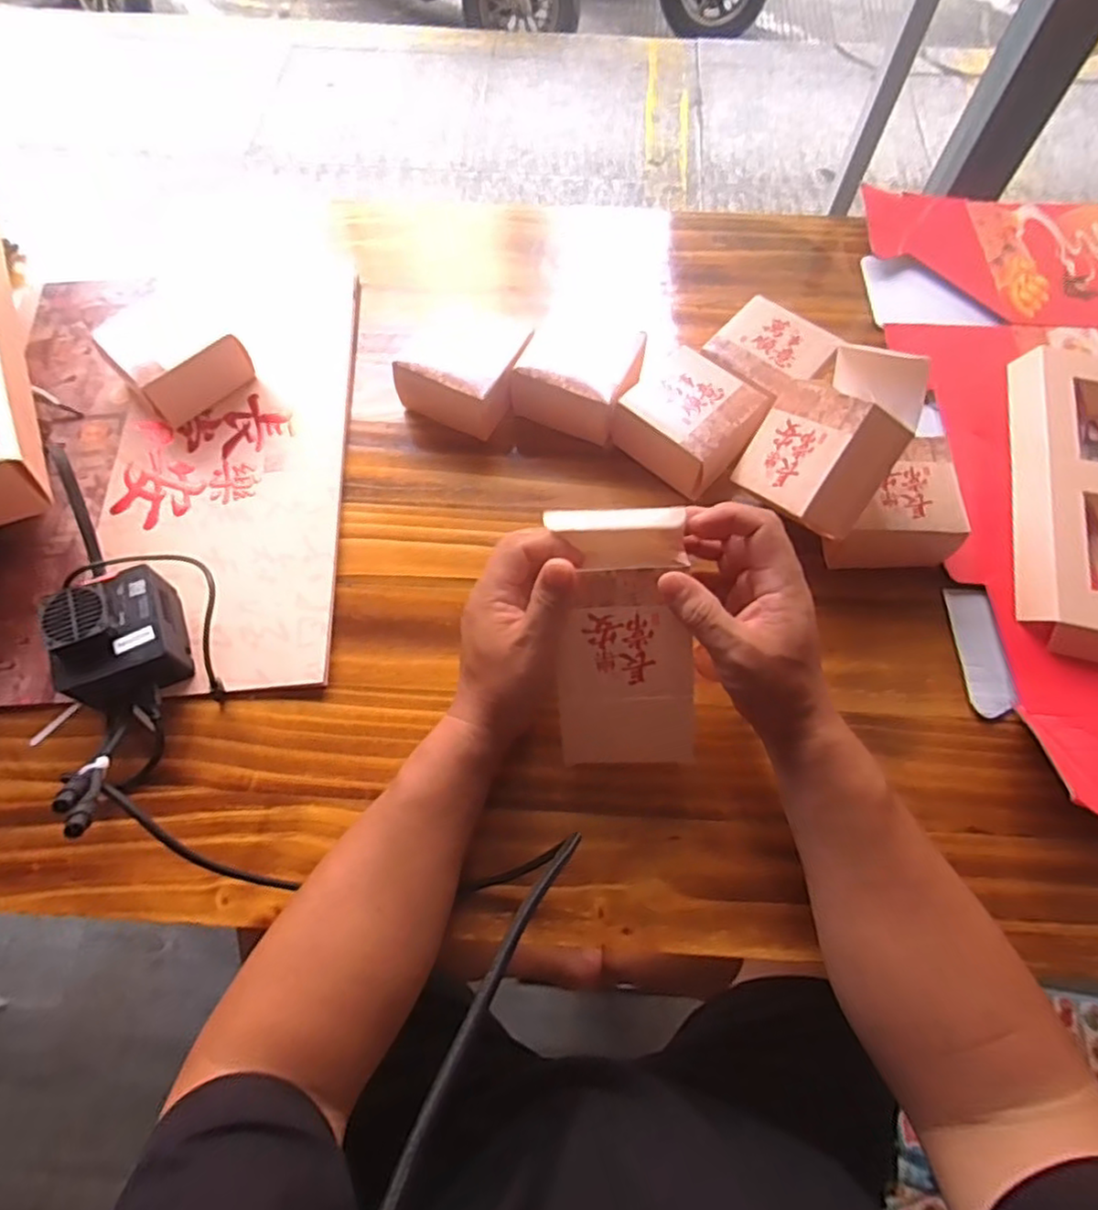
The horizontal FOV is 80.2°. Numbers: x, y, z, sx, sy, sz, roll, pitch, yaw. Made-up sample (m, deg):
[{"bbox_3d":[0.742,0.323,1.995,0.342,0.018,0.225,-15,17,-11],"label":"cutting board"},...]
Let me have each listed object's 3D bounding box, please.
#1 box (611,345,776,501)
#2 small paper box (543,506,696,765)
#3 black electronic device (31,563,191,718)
[{"bbox_3d":[0.114,-0.145,0.519,0.099,0.047,0.091,40,72,18],"label":"box"},{"bbox_3d":[0.046,0.023,0.399,0.081,0.035,0.160,-4,101,-1],"label":"small paper box"},{"bbox_3d":[-0.292,0.025,0.443,0.076,0.058,0.083,-25,67,-10],"label":"black electronic device"}]

